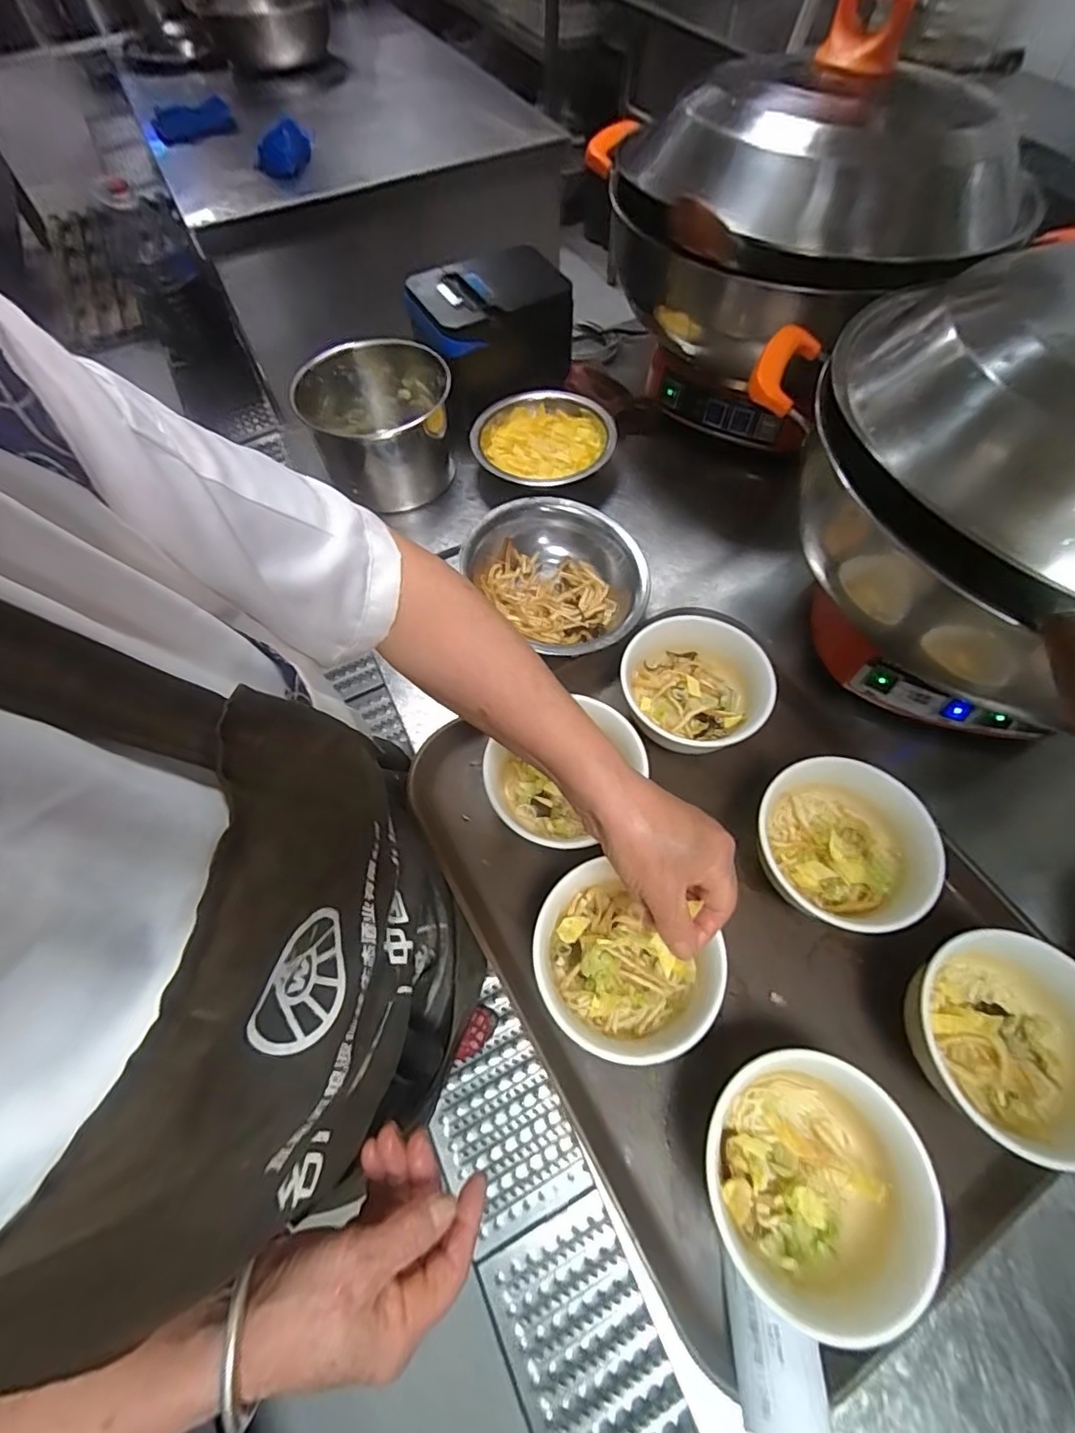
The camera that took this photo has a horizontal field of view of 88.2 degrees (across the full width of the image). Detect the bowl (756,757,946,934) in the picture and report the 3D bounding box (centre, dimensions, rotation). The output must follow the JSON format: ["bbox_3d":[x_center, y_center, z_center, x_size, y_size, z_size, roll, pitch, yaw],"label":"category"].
[{"bbox_3d":[0.232,0.105,0.439,0.120,0.082,0.122,0,63,1],"label":"bowl"}]

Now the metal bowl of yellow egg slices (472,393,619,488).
[{"bbox_3d":[0.008,-0.340,0.703,0.173,0.046,0.158,0,63,1],"label":"metal bowl of yellow egg slices"}]

